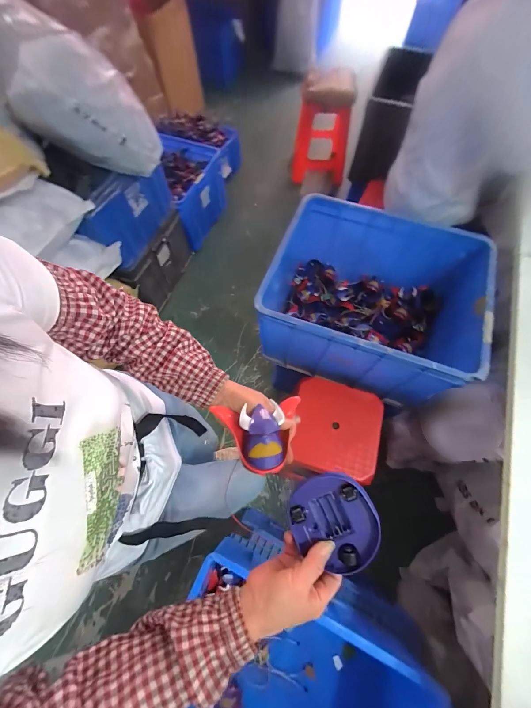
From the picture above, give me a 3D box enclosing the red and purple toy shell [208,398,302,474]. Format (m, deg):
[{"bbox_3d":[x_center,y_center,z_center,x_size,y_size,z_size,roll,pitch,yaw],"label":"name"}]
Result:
[{"bbox_3d":[-0.003,0.113,0.378,0.118,0.042,0.093,-10,65,-4],"label":"red and purple toy shell"}]

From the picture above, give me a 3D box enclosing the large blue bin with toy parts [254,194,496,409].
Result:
[{"bbox_3d":[0.321,-0.170,0.919,0.624,0.312,0.484,19,67,9],"label":"large blue bin with toy parts"}]

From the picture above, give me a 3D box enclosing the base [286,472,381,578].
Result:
[{"bbox_3d":[0.086,0.211,0.350,0.107,0.026,0.107,-1,82,9],"label":"base"}]

